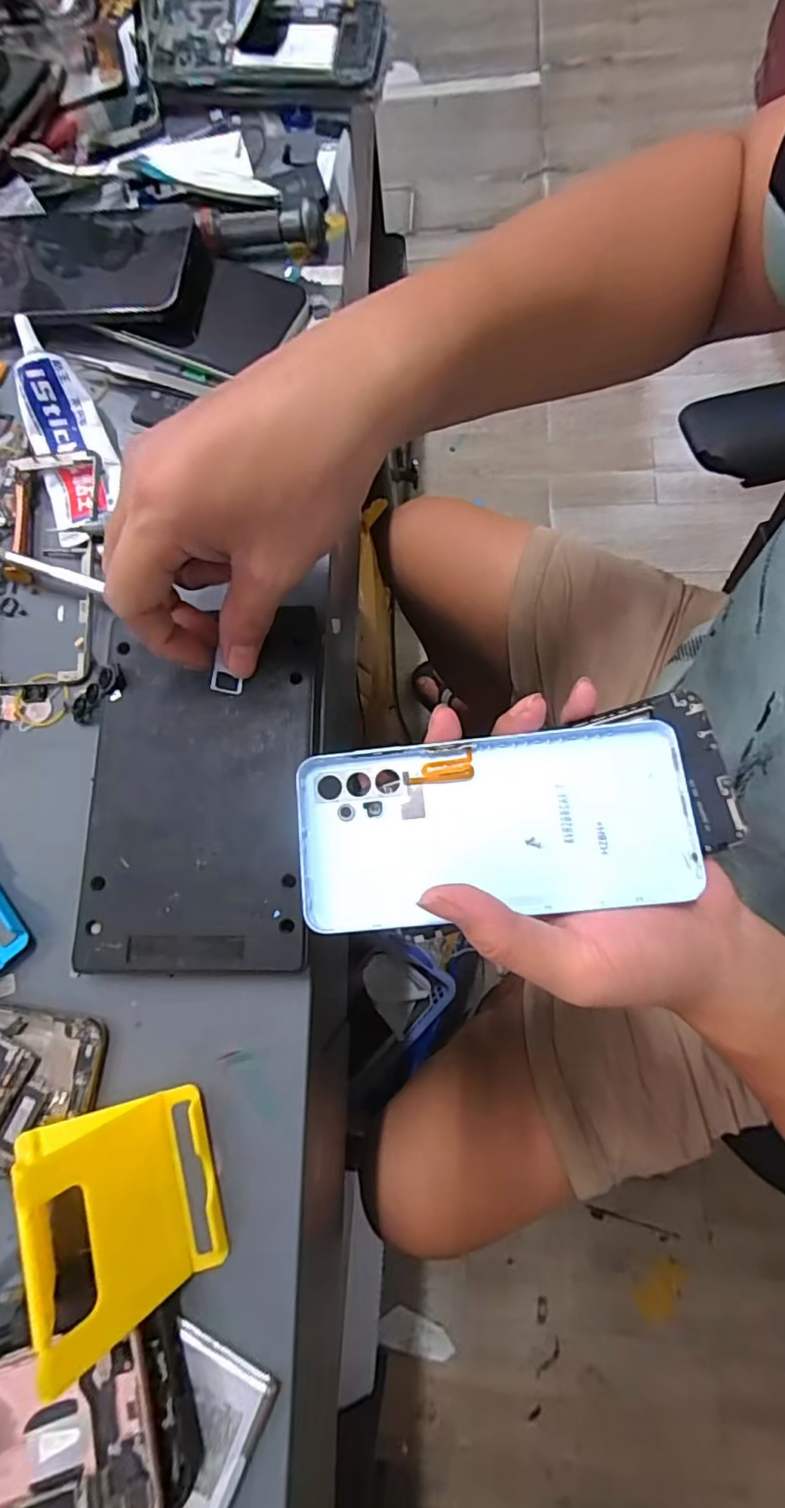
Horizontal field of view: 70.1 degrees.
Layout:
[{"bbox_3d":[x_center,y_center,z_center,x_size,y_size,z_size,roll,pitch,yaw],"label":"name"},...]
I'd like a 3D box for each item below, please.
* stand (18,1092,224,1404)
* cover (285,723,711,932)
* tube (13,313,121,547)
[{"bbox_3d":[-0.117,0.183,0.215,0.081,0.049,0.071,-16,75,0],"label":"stand"},{"bbox_3d":[0.042,0.030,0.241,0.164,0.006,0.074,-7,76,2],"label":"cover"},{"bbox_3d":[-0.192,-0.187,0.327,0.043,0.028,0.133,-19,75,1],"label":"tube"}]

